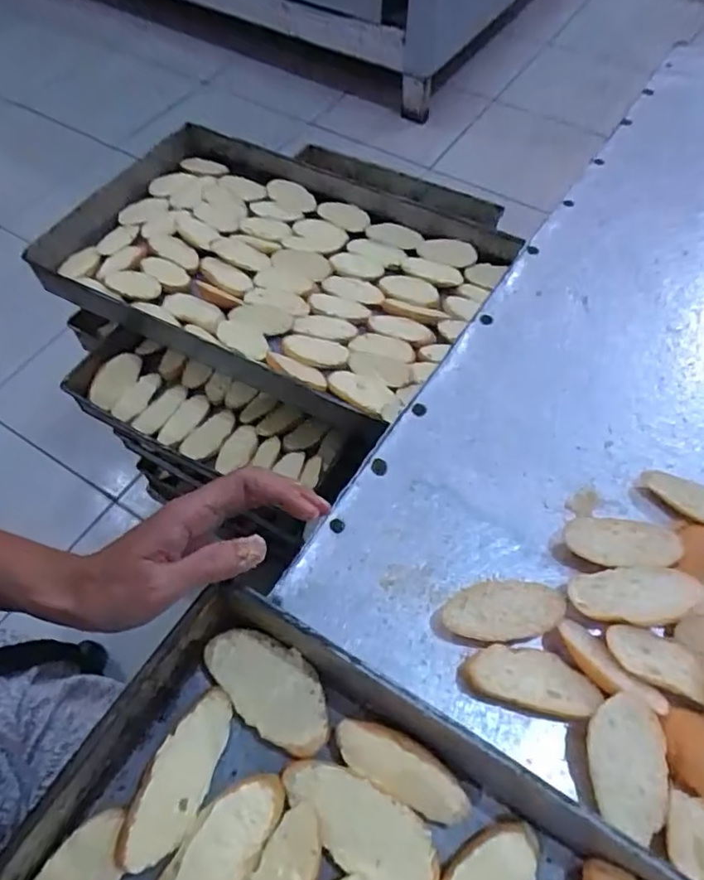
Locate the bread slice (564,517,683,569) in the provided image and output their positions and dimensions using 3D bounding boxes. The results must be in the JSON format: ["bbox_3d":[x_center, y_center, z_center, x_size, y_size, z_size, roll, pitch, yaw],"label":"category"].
[{"bbox_3d":[0.192,0.074,0.435,0.076,0.016,0.037,6,58,5],"label":"bread slice"}]

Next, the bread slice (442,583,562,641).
[{"bbox_3d":[0.102,0.118,0.415,0.078,0.019,0.037,-6,58,-3],"label":"bread slice"}]

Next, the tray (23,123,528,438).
[{"bbox_3d":[-0.112,-0.265,0.865,0.648,0.069,0.409,28,65,16],"label":"tray"}]

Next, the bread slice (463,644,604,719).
[{"bbox_3d":[0.115,0.154,0.392,0.082,0.019,0.035,10,59,7],"label":"bread slice"}]

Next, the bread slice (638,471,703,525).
[{"bbox_3d":[0.256,0.045,0.461,0.075,0.009,0.033,32,64,19],"label":"bread slice"}]

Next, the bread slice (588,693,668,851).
[{"bbox_3d":[0.161,0.188,0.354,0.044,0.009,0.072,8,58,6],"label":"bread slice"}]

